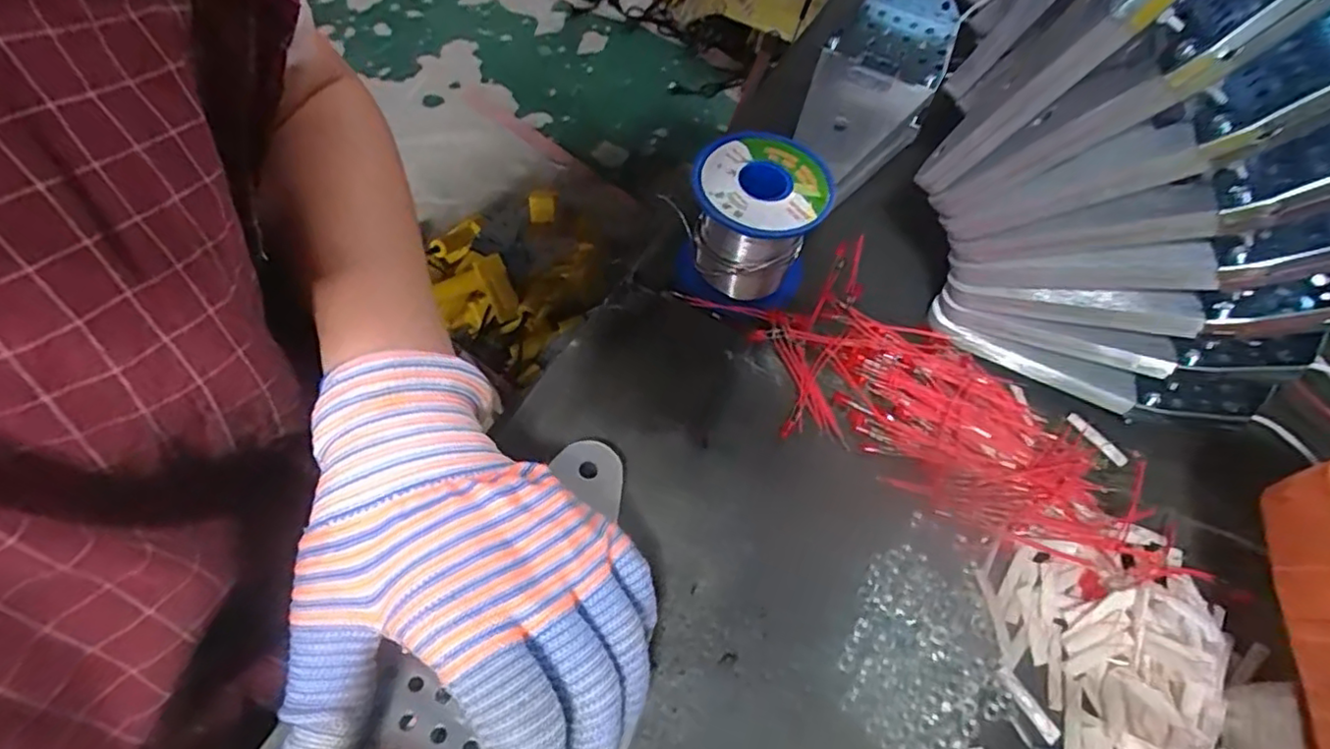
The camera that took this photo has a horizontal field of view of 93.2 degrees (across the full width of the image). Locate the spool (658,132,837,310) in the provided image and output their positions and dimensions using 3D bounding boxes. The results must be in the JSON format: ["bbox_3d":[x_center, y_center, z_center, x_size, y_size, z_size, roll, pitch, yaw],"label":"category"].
[{"bbox_3d":[0.042,-0.075,0.314,0.069,0.062,0.063,15,60,6],"label":"spool"}]

